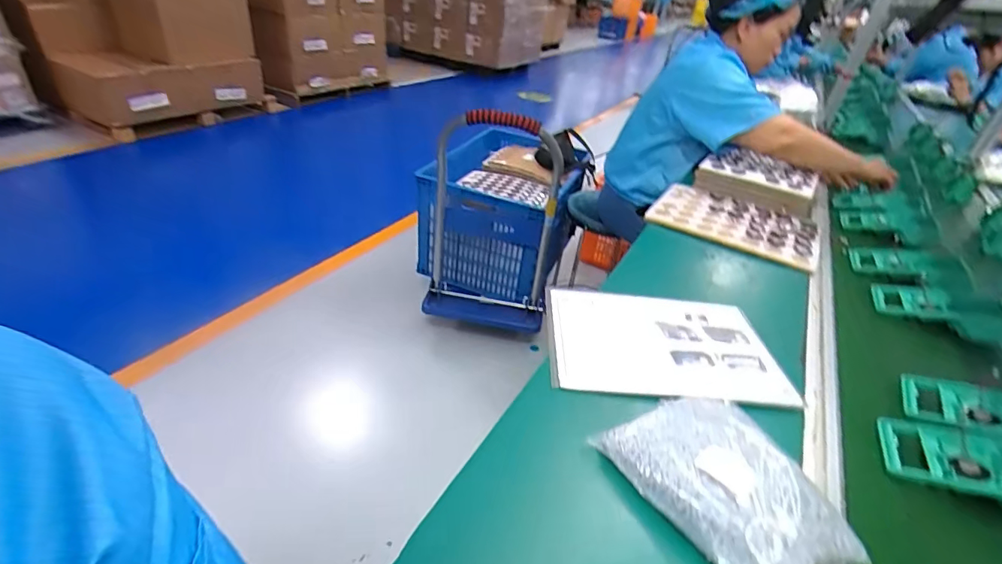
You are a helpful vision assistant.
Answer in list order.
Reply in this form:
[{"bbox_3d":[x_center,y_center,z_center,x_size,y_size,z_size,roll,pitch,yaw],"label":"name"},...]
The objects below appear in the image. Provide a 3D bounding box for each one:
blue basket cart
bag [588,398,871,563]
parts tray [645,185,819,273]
[{"bbox_3d":[-0.049,-0.324,1.737,0.477,0.699,0.806,5,35,-4],"label":"blue basket cart"},{"bbox_3d":[0.229,0.188,0.463,0.174,0.054,0.213,-16,41,-31],"label":"bag"},{"bbox_3d":[0.500,-0.129,1.012,0.325,0.014,0.233,25,39,25],"label":"parts tray"}]

